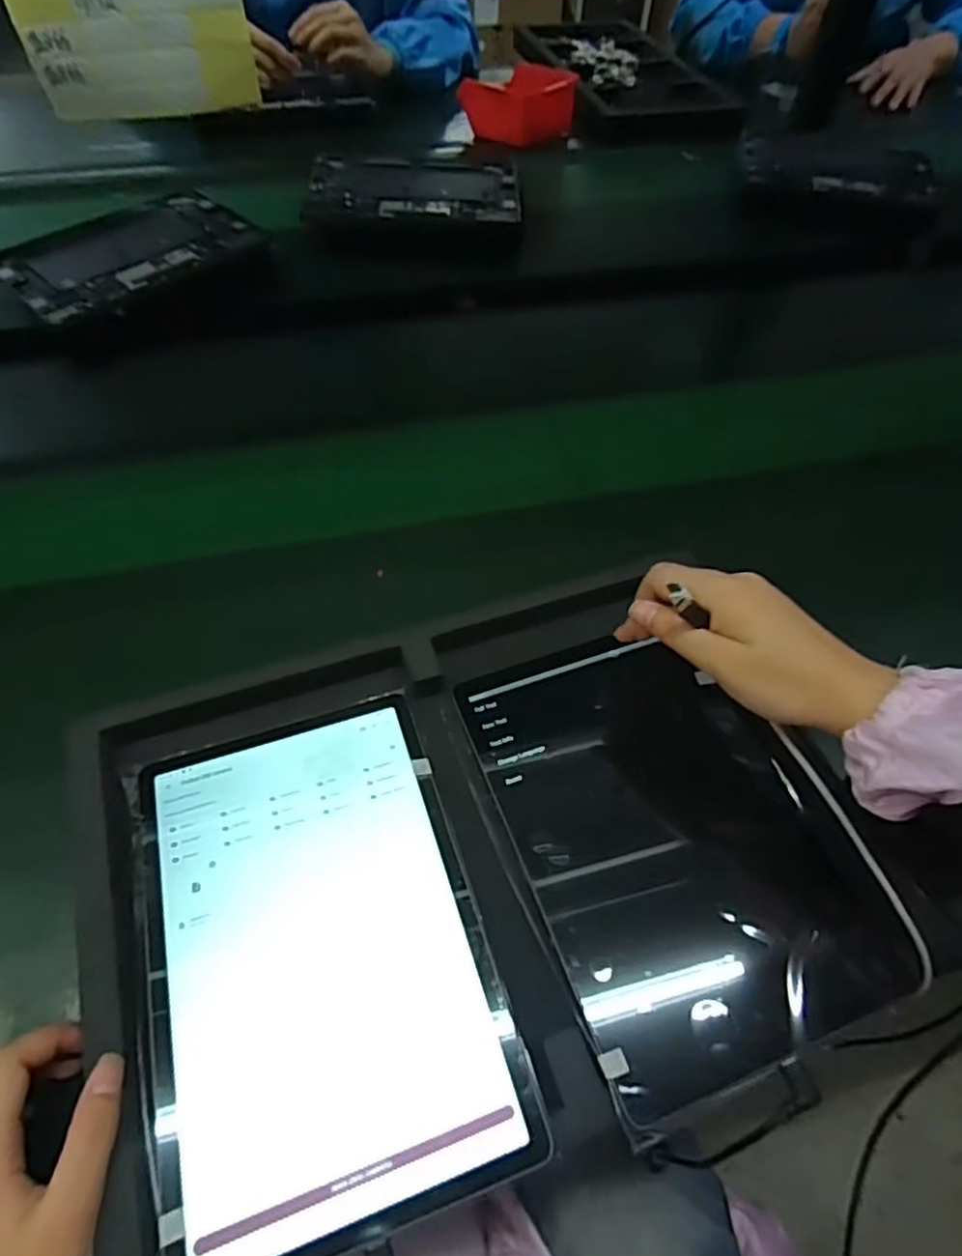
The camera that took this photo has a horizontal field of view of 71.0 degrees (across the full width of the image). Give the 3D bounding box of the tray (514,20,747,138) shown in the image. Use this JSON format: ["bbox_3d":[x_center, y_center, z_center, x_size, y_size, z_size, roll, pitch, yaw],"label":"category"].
[{"bbox_3d":[0.221,-0.891,1.082,0.265,0.033,0.443,-5,56,-6],"label":"tray"}]

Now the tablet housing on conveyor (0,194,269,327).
[{"bbox_3d":[-0.382,-0.411,0.736,0.254,0.016,0.149,-37,65,-24],"label":"tablet housing on conveyor"}]

